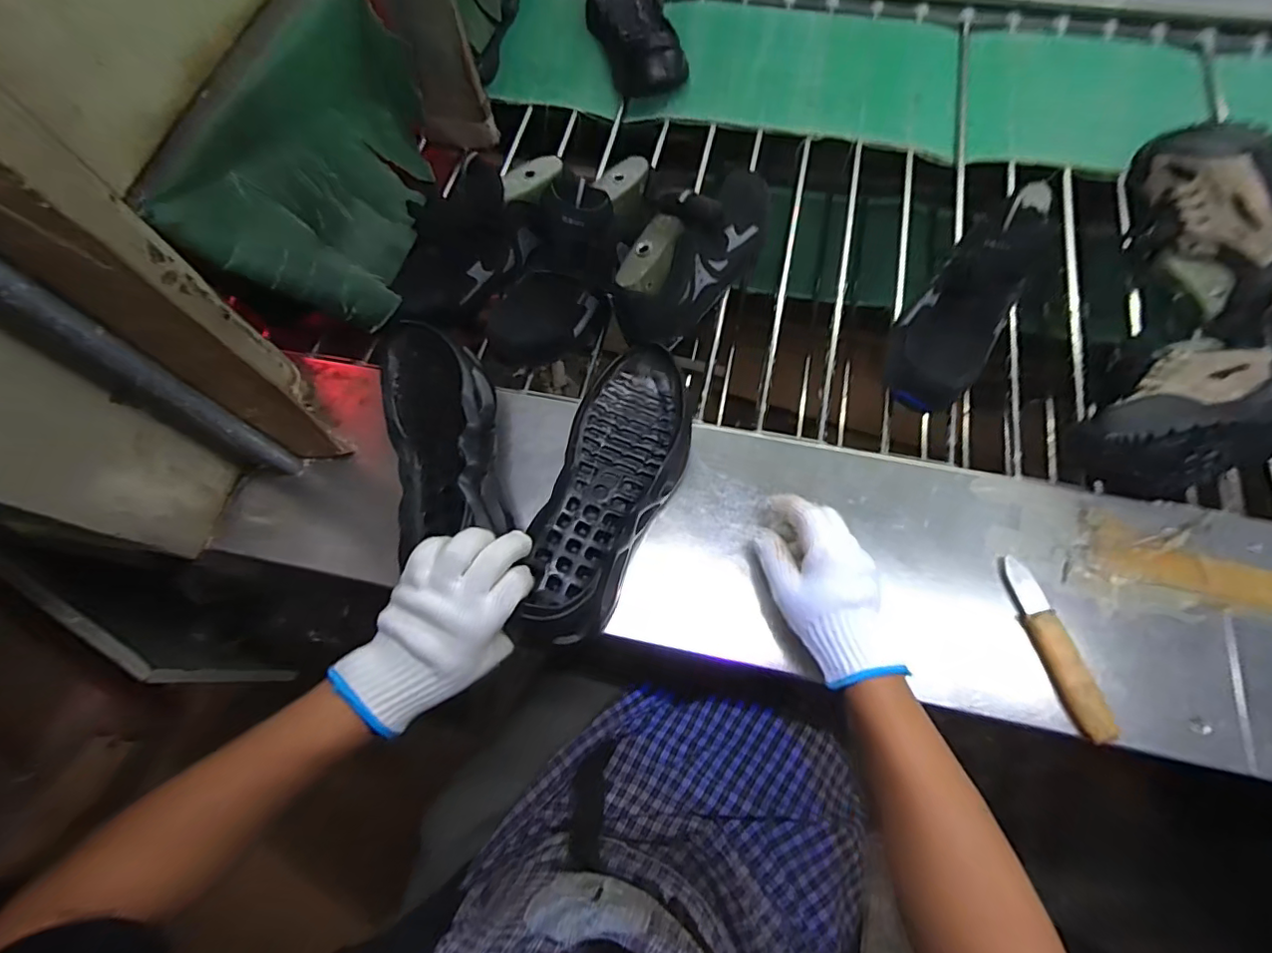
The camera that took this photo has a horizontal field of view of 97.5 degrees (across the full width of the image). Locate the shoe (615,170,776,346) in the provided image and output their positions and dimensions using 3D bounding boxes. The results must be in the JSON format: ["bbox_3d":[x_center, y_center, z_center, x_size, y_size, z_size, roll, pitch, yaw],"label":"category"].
[{"bbox_3d":[0.070,-0.263,0.624,0.095,0.115,0.271,31,73,13],"label":"shoe"}]

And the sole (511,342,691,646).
[{"bbox_3d":[-0.024,0.012,0.530,0.111,0.042,0.300,17,69,7],"label":"sole"}]

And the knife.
[{"bbox_3d":[0.372,0.149,0.494,0.024,0.018,0.158,-12,69,-3],"label":"knife"}]

